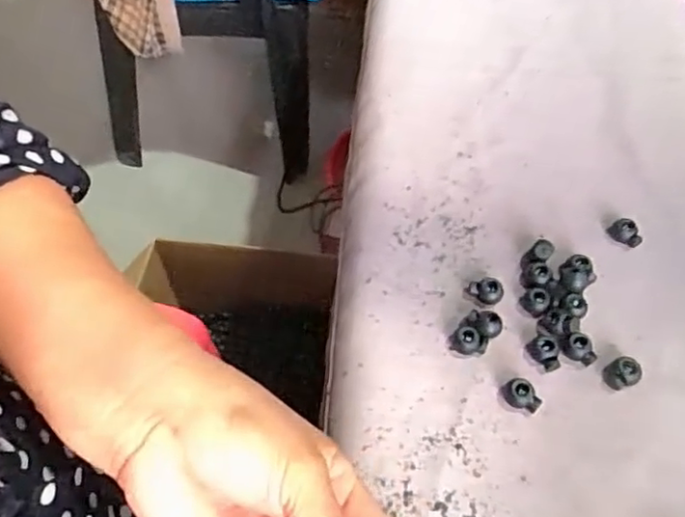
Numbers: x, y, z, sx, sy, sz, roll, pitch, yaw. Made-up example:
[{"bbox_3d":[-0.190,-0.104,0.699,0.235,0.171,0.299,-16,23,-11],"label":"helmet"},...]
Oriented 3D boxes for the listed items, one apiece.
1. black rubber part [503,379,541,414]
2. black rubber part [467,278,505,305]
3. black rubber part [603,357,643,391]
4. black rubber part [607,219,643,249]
[{"bbox_3d":[0.095,0.074,0.330,0.020,0.014,0.012,34,56,23],"label":"black rubber part"},{"bbox_3d":[0.084,0.020,0.367,0.019,0.014,0.012,22,52,15],"label":"black rubber part"},{"bbox_3d":[0.151,0.065,0.340,0.018,0.017,0.016,-31,58,-26],"label":"black rubber part"},{"bbox_3d":[0.181,-0.015,0.399,0.021,0.016,0.012,34,56,23],"label":"black rubber part"}]

